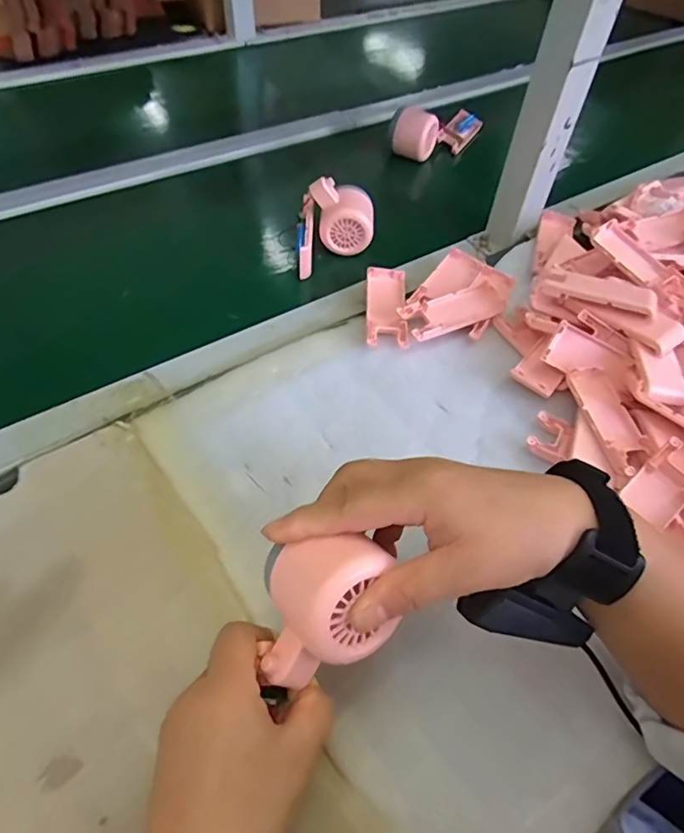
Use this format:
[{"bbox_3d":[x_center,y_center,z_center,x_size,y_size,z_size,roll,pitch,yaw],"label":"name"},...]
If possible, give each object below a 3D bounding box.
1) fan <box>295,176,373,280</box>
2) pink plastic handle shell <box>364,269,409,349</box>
[{"bbox_3d":[-0.008,-0.206,0.569,0.080,0.063,0.088,4,53,-1],"label":"fan"},{"bbox_3d":[0.044,-0.108,0.521,0.041,0.019,0.108,4,53,-1],"label":"pink plastic handle shell"}]

